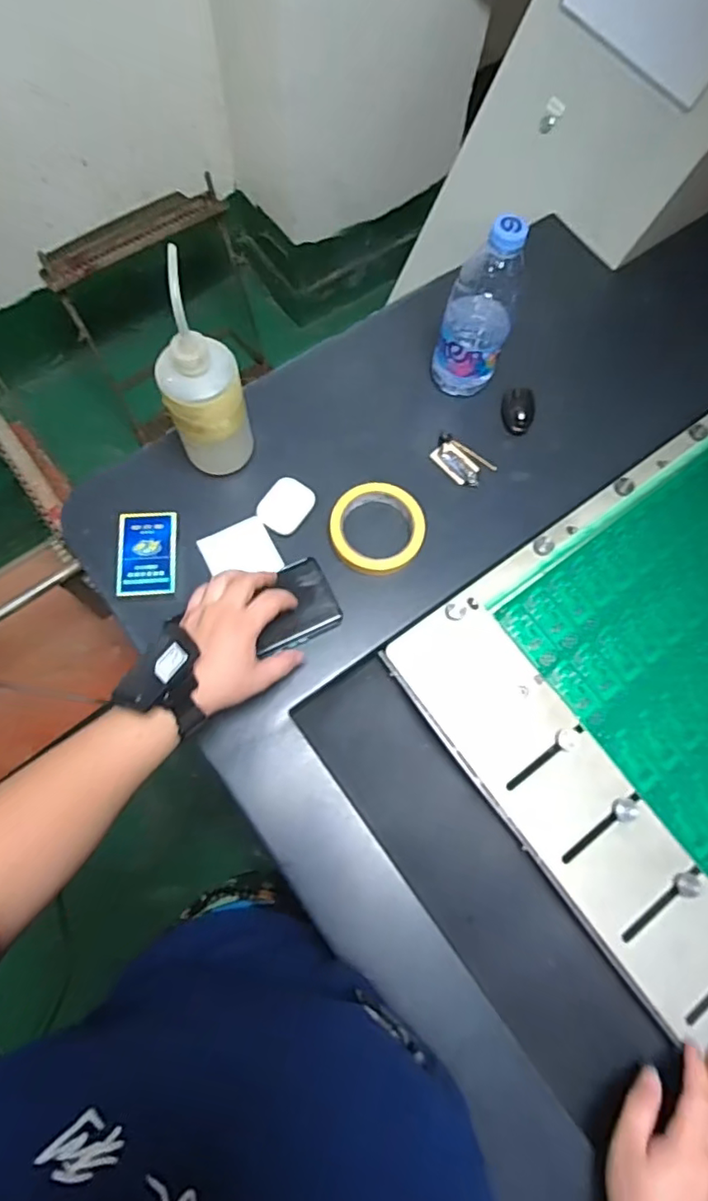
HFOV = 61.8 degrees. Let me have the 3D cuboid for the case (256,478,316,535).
[{"bbox_3d":[-0.072,-0.101,0.632,0.044,0.016,0.058,34,74,9],"label":"case"}]

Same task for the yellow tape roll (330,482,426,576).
[{"bbox_3d":[0.025,-0.078,0.627,0.098,0.015,0.095,26,73,6],"label":"yellow tape roll"}]

